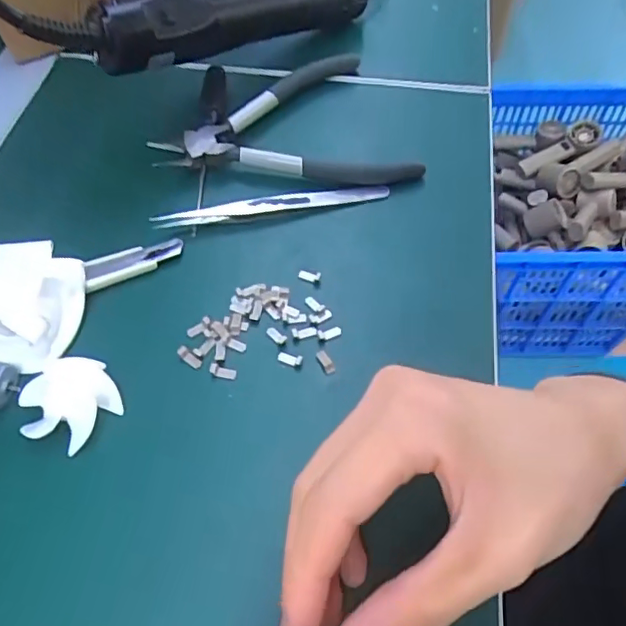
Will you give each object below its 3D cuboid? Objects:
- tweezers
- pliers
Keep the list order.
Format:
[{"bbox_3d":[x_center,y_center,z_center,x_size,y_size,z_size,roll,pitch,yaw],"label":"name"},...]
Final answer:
[{"bbox_3d":[-0.022,-0.059,0.311,0.129,0.010,0.012,-13,57,-8],"label":"tweezers"},{"bbox_3d":[-0.012,-0.120,0.343,0.148,0.024,0.100,3,56,3],"label":"pliers"}]

